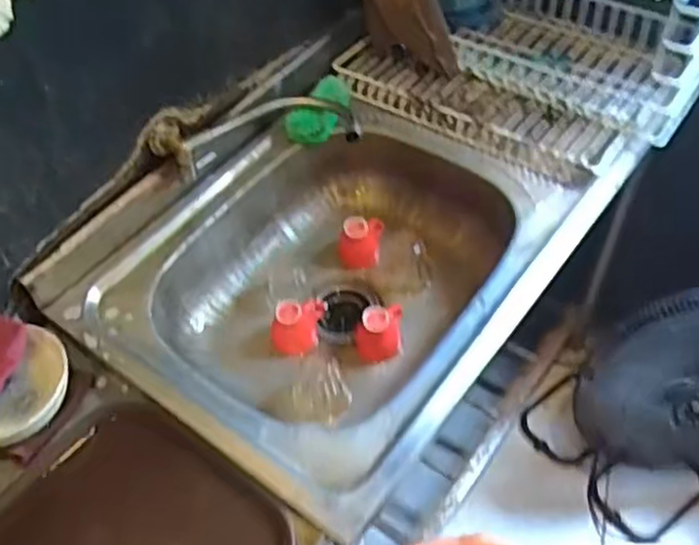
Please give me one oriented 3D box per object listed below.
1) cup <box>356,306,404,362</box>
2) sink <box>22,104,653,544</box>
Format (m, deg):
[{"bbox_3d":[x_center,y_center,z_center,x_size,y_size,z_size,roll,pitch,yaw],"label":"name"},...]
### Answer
[{"bbox_3d":[0.042,0.082,0.983,0.068,0.063,0.080,-8,51,0],"label":"cup"},{"bbox_3d":[-0.020,0.004,0.974,0.495,0.221,0.563,28,59,25],"label":"sink"}]

